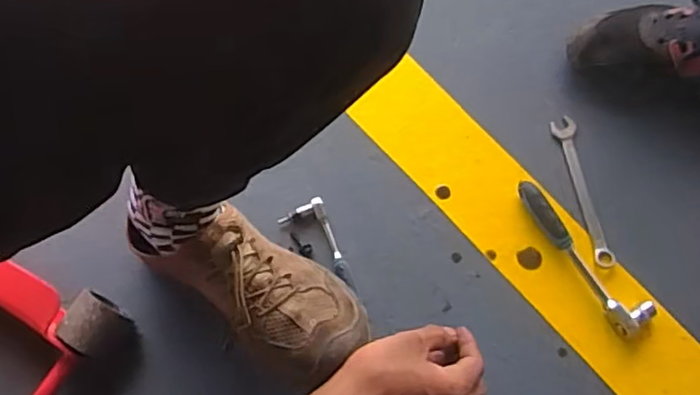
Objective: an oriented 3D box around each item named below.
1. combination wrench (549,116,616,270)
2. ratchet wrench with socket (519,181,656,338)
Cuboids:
[{"bbox_3d":[0.253,-0.008,0.688,0.027,0.005,0.171,-12,76,0],"label":"combination wrench"},{"bbox_3d":[0.236,0.061,0.661,0.045,0.025,0.182,-36,77,-5],"label":"ratchet wrench with socket"}]

